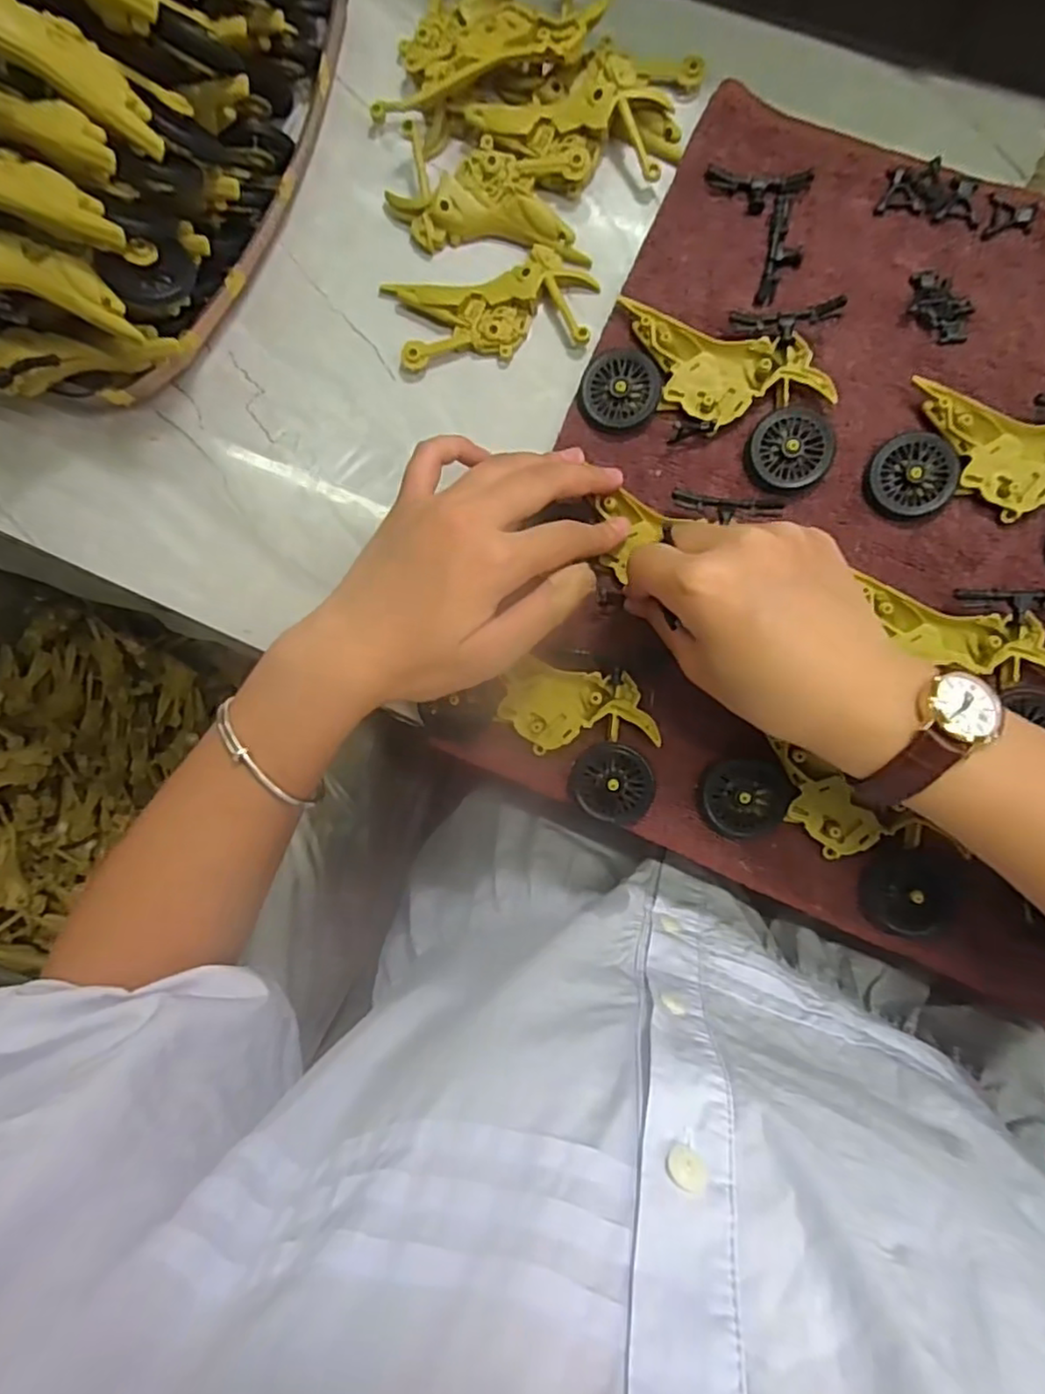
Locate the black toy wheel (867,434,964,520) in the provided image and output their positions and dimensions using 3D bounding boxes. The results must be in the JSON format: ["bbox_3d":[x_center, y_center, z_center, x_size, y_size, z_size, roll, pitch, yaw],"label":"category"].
[{"bbox_3d":[0.176,-0.100,0.300,0.037,0.008,0.036,-11,87,5],"label":"black toy wheel"}]

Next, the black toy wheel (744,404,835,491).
[{"bbox_3d":[0.122,-0.113,0.303,0.036,0.009,0.036,0,88,6],"label":"black toy wheel"}]

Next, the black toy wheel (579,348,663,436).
[{"bbox_3d":[0.046,-0.145,0.313,0.037,0.007,0.036,0,88,6],"label":"black toy wheel"}]

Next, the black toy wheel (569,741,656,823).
[{"bbox_3d":[0.042,0.040,0.307,0.038,0.009,0.035,0,88,6],"label":"black toy wheel"}]

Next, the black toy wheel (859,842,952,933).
[{"bbox_3d":[0.174,0.085,0.294,0.040,0.010,0.038,0,88,6],"label":"black toy wheel"}]

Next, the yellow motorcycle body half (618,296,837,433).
[{"bbox_3d":[0.092,-0.149,0.306,0.096,0.010,0.043,15,90,6],"label":"yellow motorcycle body half"}]

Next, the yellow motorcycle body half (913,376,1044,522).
[{"bbox_3d":[0.220,-0.104,0.293,0.099,0.010,0.044,16,90,6],"label":"yellow motorcycle body half"}]

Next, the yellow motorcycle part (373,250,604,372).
[{"bbox_3d":[-0.015,-0.189,0.324,0.097,0.011,0.044,-8,87,5],"label":"yellow motorcycle part"}]

